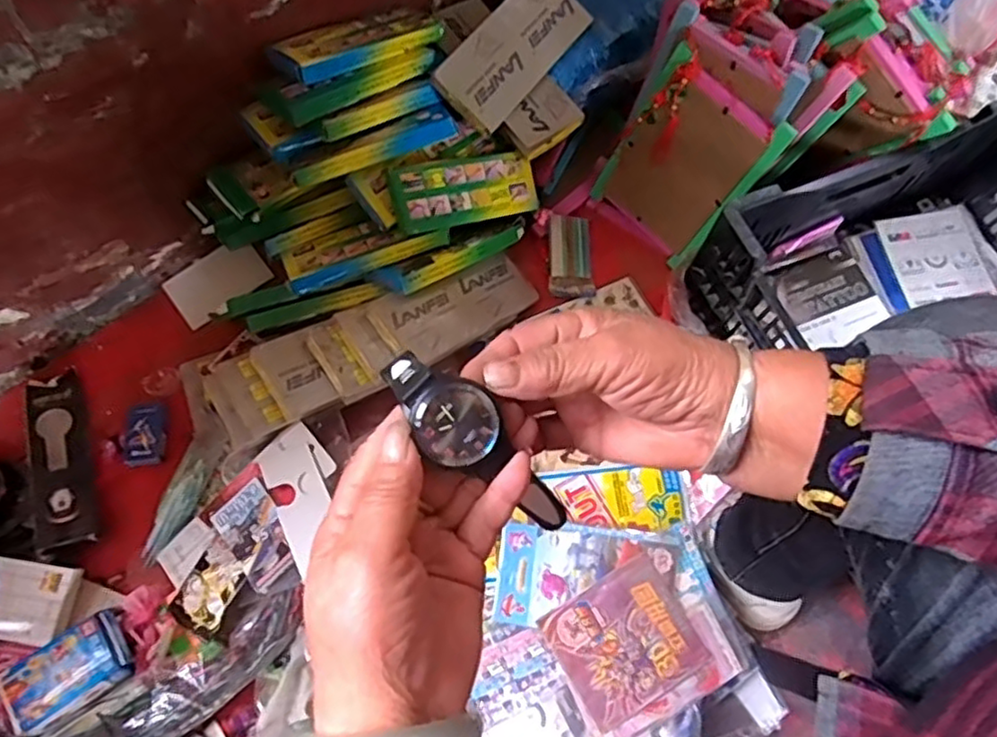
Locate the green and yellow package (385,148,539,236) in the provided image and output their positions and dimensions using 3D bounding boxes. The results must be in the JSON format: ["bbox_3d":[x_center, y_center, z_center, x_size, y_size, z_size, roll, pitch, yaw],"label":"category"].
[{"bbox_3d":[-0.037,-0.205,0.762,0.175,0.023,0.075,-20,103,-31],"label":"green and yellow package"}]

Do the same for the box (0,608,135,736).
[{"bbox_3d":[-0.409,0.288,0.633,0.100,0.027,0.068,-30,74,-11],"label":"box"}]

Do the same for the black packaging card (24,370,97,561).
[{"bbox_3d":[-0.481,0.100,0.732,0.054,0.033,0.199,-18,72,-7],"label":"black packaging card"}]

